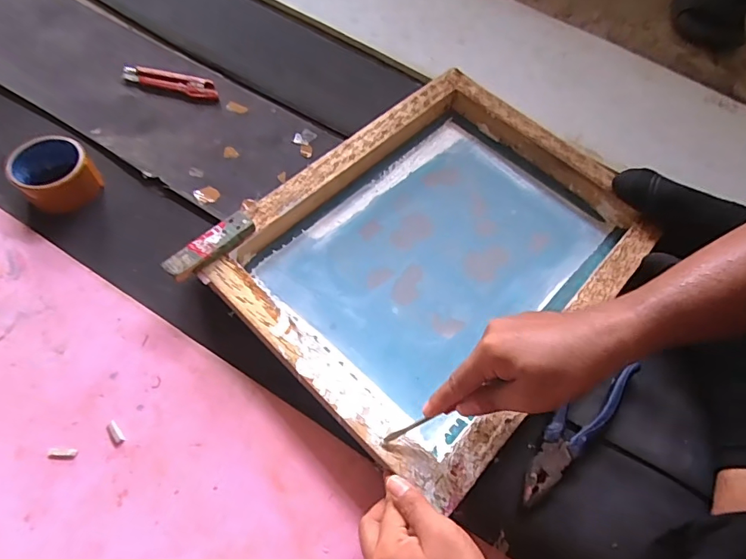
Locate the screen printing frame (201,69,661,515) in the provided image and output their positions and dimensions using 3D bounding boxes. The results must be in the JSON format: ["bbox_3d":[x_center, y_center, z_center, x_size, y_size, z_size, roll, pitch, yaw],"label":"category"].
[{"bbox_3d":[0.078,-0.043,0.554,0.364,0.044,0.454,41,67,16],"label":"screen printing frame"}]

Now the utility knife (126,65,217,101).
[{"bbox_3d":[-0.299,-0.296,0.686,0.147,0.013,0.035,16,62,4],"label":"utility knife"}]

